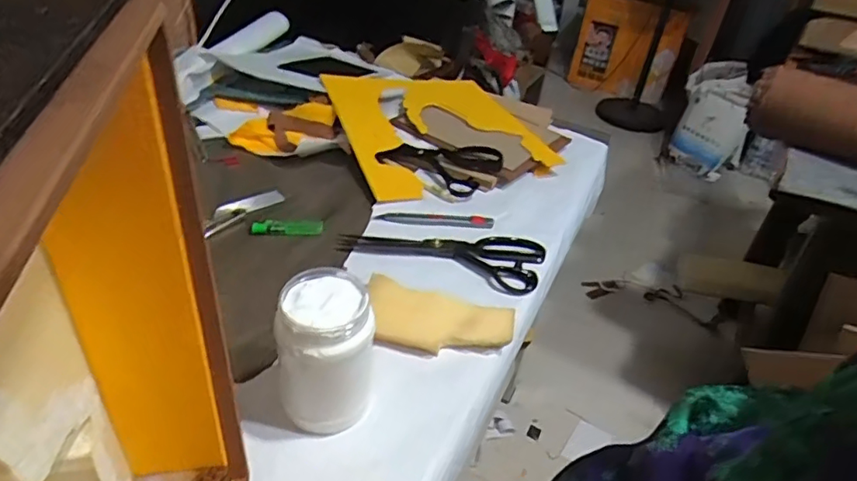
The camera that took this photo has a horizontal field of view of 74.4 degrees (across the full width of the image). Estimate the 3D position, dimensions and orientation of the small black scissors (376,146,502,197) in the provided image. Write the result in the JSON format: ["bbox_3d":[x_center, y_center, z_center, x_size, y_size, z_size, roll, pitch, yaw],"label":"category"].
[{"bbox_3d":[0.020,-0.119,0.827,0.159,0.017,0.100,24,58,18],"label":"small black scissors"}]

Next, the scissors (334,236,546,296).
[{"bbox_3d":[0.017,0.009,0.688,0.244,0.013,0.098,11,38,5],"label":"scissors"}]

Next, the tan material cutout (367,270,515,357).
[{"bbox_3d":[0.007,0.082,0.581,0.154,0.011,0.072,14,55,7],"label":"tan material cutout"}]

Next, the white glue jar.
[{"bbox_3d":[-0.087,0.095,0.469,0.069,0.126,0.074,5,38,-4],"label":"white glue jar"}]

